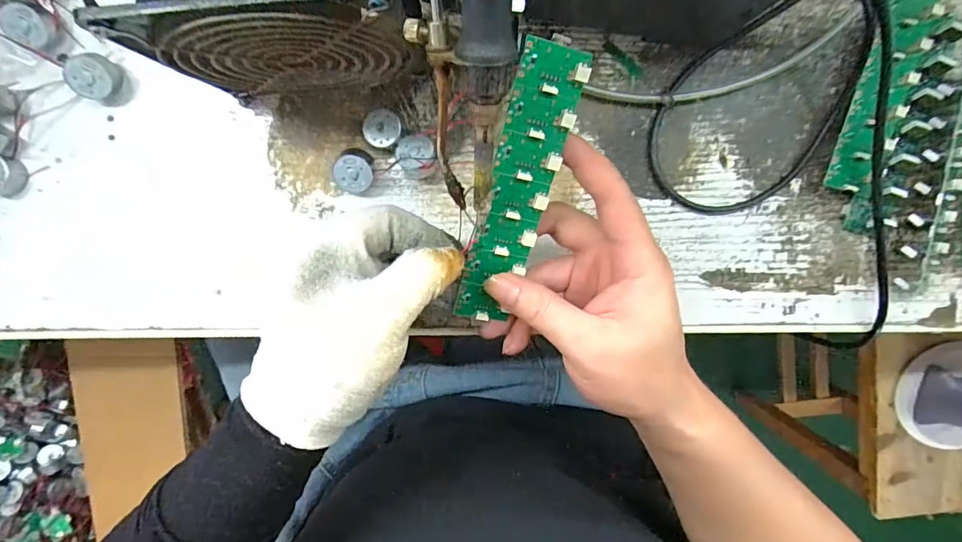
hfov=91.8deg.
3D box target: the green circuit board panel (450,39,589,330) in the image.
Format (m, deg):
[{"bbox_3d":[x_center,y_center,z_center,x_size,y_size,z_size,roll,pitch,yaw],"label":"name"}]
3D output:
[{"bbox_3d":[0.017,-0.036,0.227,0.030,0.006,0.137,11,113,-11],"label":"green circuit board panel"}]

